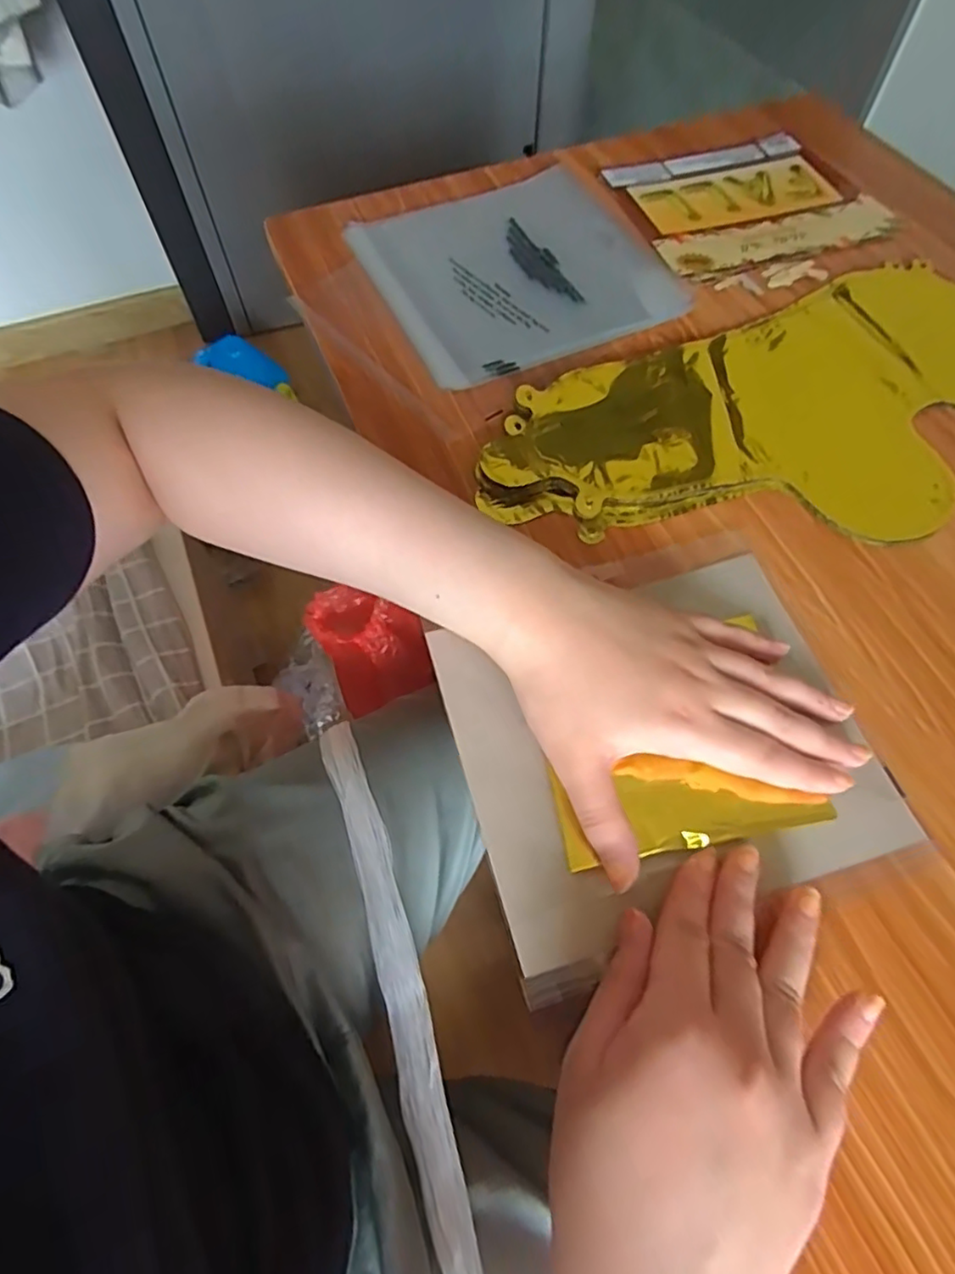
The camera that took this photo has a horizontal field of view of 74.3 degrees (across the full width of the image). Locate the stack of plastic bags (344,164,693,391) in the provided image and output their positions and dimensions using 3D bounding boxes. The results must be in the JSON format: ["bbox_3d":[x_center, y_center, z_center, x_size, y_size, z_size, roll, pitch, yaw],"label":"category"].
[{"bbox_3d":[0.027,-0.286,0.485,0.202,0.005,0.206,-23,64,-10],"label":"stack of plastic bags"}]

